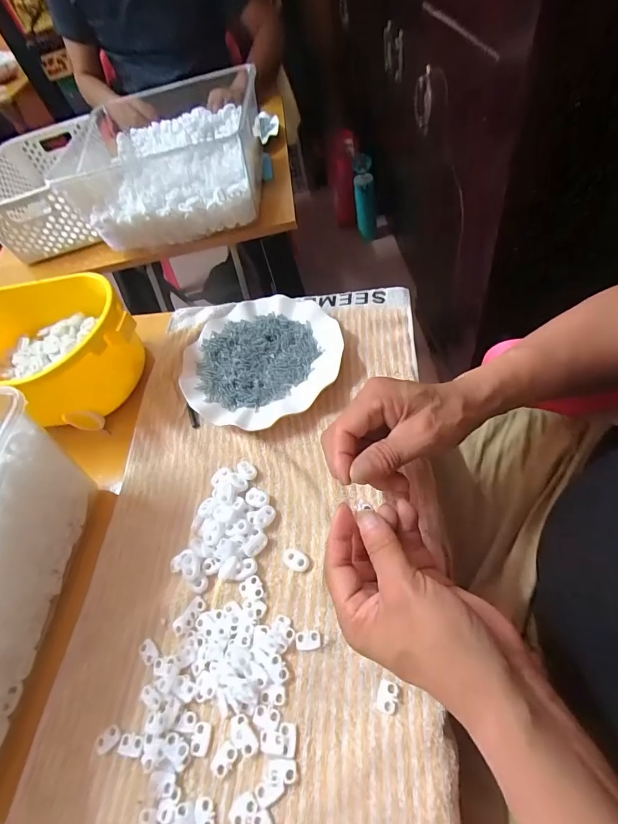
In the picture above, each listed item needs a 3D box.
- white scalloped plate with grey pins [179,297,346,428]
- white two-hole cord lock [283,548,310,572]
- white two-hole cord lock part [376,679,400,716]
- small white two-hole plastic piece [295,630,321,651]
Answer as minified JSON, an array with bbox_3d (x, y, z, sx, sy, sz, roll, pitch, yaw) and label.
[{"bbox_3d":[-0.061,-0.065,0.454,0.179,0.027,0.173,-6,55,9],"label":"white scalloped plate with grey pins"},{"bbox_3d":[-0.011,0.124,0.327,0.024,0.006,0.014,21,63,25],"label":"white two-hole cord lock"},{"bbox_3d":[0.053,0.193,0.266,0.013,0.004,0.018,9,59,19],"label":"white two-hole cord lock part"},{"bbox_3d":[-0.001,0.171,0.293,0.019,0.004,0.012,-11,54,6],"label":"small white two-hole plastic piece"}]

